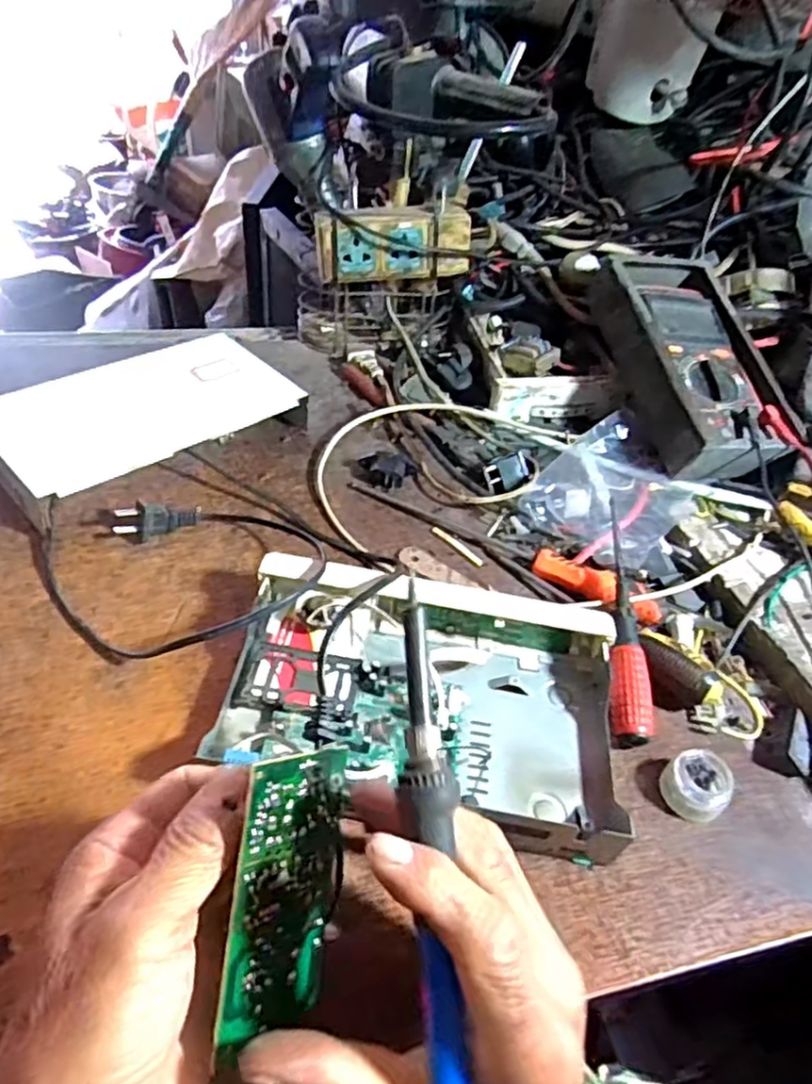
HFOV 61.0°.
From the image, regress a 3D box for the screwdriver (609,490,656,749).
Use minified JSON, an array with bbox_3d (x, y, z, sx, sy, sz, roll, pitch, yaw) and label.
[{"bbox_3d":[0.140,0.047,0.445,0.024,0.020,0.167,7,58,0],"label":"screwdriver"}]

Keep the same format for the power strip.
[{"bbox_3d":[-0.010,-0.268,0.616,0.141,0.058,0.041,-6,45,-12],"label":"power strip"}]

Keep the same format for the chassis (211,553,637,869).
[{"bbox_3d":[0.013,0.082,0.391,0.223,0.040,0.154,5,43,-1],"label":"chassis"}]

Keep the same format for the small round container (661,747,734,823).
[{"bbox_3d":[0.163,0.135,0.386,0.032,0.025,0.033,3,43,-3],"label":"small round container"}]

